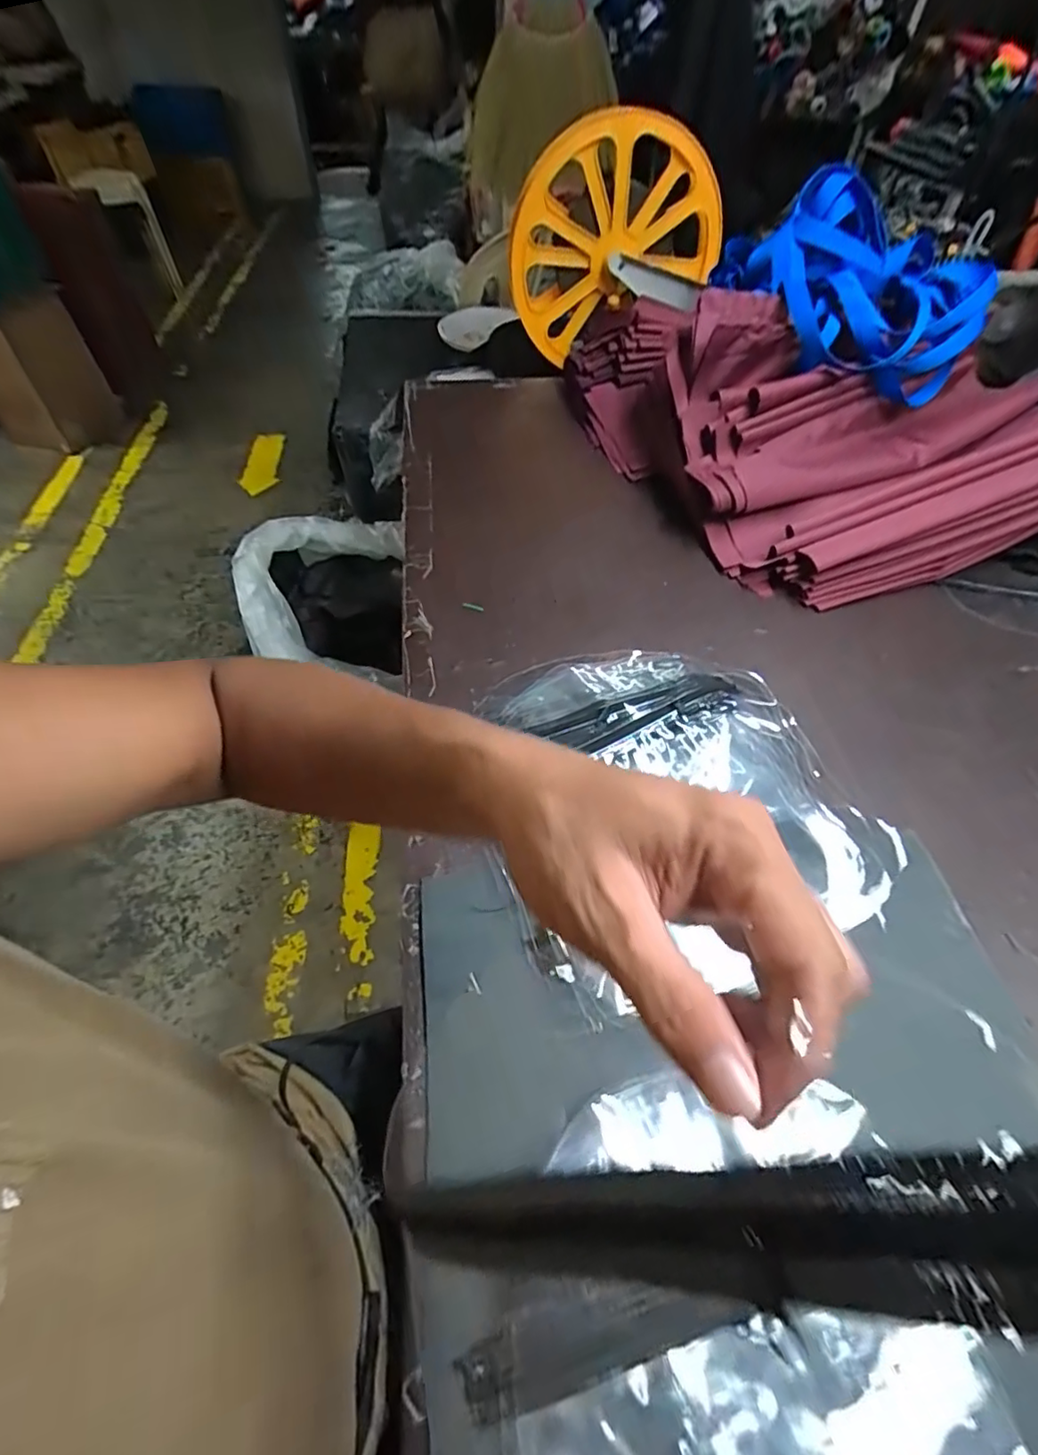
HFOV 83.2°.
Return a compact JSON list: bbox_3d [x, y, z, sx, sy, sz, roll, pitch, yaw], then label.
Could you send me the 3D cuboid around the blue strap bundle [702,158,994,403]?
[{"bbox_3d":[0.482,-0.611,0.833,0.317,0.197,0.277,27,57,17],"label":"blue strap bundle"}]

